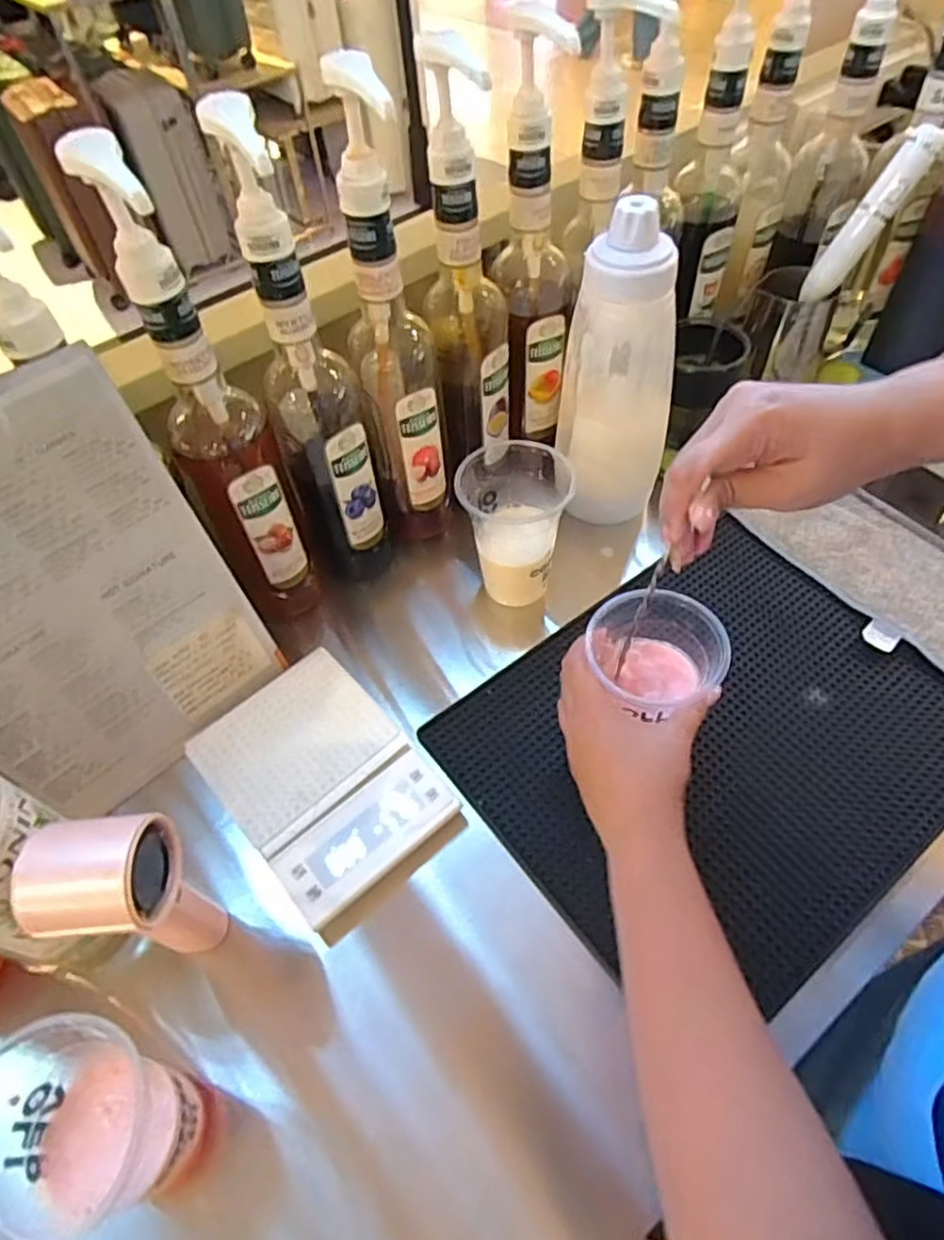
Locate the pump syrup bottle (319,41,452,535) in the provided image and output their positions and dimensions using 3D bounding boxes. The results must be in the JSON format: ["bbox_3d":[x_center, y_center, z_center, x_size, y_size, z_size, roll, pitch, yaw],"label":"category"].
[{"bbox_3d":[-0.061,-0.207,0.529,0.068,0.362,0.072,-12,54,-4],"label":"pump syrup bottle"}]

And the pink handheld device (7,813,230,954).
[{"bbox_3d":[-0.199,0.167,0.403,0.071,0.146,0.059,-4,54,1],"label":"pink handheld device"}]

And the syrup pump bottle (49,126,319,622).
[{"bbox_3d":[-0.176,-0.127,0.483,0.070,0.364,0.065,-24,56,-13],"label":"syrup pump bottle"}]

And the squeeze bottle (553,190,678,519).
[{"bbox_3d":[0.129,-0.209,0.582,0.092,0.260,0.084,1,54,5],"label":"squeeze bottle"}]

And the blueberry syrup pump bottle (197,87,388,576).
[{"bbox_3d":[-0.116,-0.165,0.506,0.068,0.362,0.064,-16,54,-7],"label":"blueberry syrup pump bottle"}]

